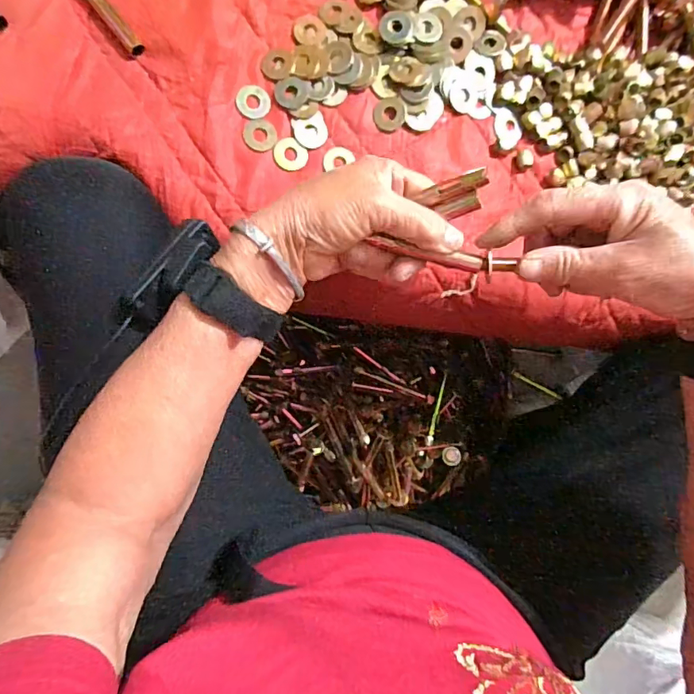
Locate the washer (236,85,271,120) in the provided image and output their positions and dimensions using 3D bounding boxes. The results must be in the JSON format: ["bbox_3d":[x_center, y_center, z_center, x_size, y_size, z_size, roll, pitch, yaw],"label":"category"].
[{"bbox_3d":[-0.069,-0.181,0.348,0.024,0.004,0.024,-3,88,-9],"label":"washer"}]

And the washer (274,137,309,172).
[{"bbox_3d":[-0.042,-0.146,0.356,0.025,0.004,0.024,0,87,-9],"label":"washer"}]

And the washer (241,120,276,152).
[{"bbox_3d":[-0.065,-0.158,0.352,0.024,0.004,0.024,0,87,-9],"label":"washer"}]

